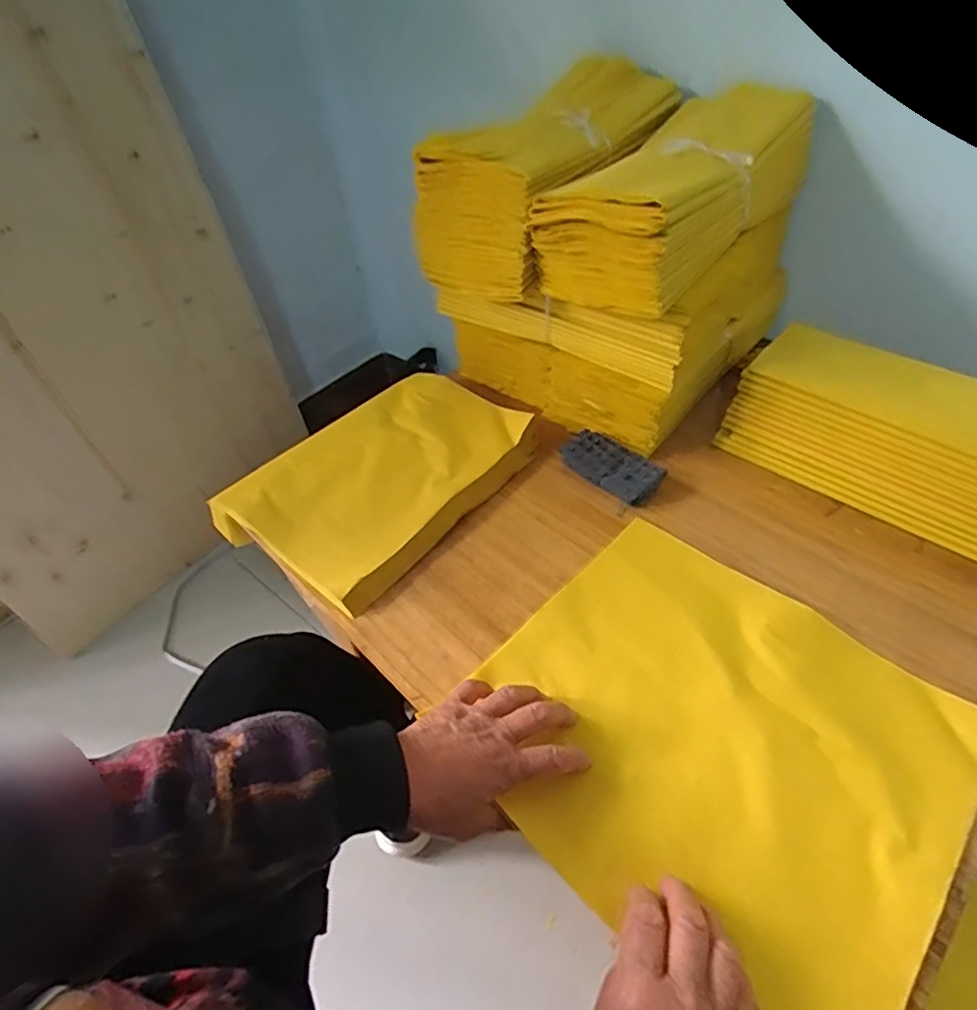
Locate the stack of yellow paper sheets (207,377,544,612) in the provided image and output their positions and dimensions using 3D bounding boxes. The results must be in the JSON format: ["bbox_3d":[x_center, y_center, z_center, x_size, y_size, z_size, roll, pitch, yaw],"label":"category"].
[{"bbox_3d":[-0.124,-0.044,0.647,0.243,0.035,0.305,32,56,26],"label":"stack of yellow paper sheets"}]

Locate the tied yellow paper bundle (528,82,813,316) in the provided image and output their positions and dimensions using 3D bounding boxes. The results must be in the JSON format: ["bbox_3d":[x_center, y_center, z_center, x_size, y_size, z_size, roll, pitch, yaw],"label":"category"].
[{"bbox_3d":[0.199,-0.322,0.600,0.149,0.113,0.326,32,56,26],"label":"tied yellow paper bundle"}]

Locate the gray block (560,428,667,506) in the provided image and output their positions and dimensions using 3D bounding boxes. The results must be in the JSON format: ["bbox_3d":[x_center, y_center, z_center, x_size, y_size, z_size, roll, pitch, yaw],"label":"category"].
[{"bbox_3d":[0.130,-0.042,0.621,0.113,0.025,0.049,35,57,28],"label":"gray block"}]

